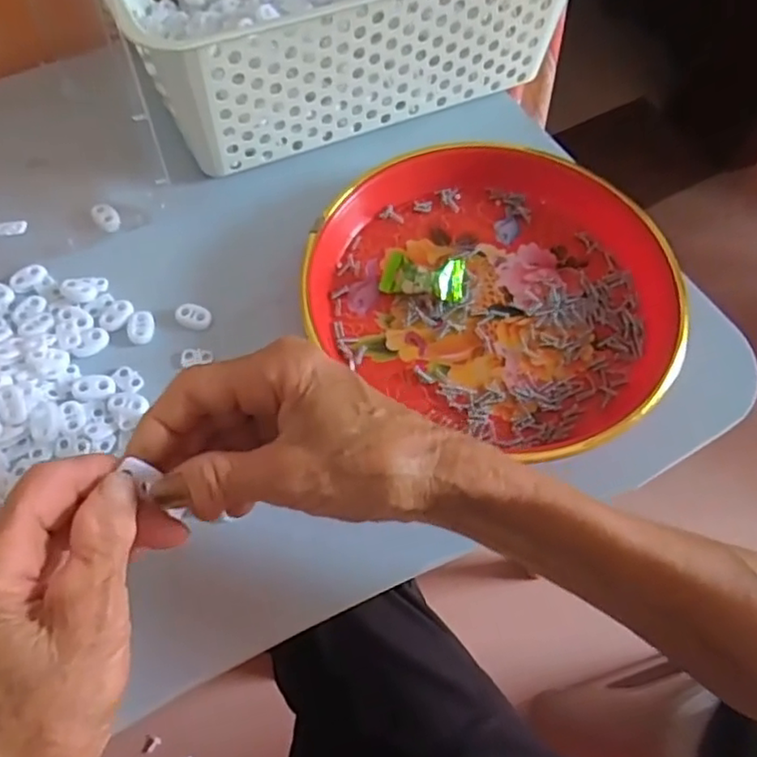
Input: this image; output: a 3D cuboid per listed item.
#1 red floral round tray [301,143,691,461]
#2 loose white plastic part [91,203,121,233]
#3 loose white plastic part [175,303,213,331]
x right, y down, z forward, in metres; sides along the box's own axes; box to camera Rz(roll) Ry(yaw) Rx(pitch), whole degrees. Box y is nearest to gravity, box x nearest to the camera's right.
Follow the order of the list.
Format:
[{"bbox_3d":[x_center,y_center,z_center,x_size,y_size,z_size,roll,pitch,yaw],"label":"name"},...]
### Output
[{"bbox_3d":[0.072,-0.061,0.392,0.215,0.033,0.190,30,65,13],"label":"red floral round tray"},{"bbox_3d":[-0.178,-0.106,0.421,0.015,0.004,0.024,-35,69,-19],"label":"loose white plastic part"},{"bbox_3d":[-0.111,-0.037,0.388,0.023,0.005,0.015,16,62,5],"label":"loose white plastic part"}]

